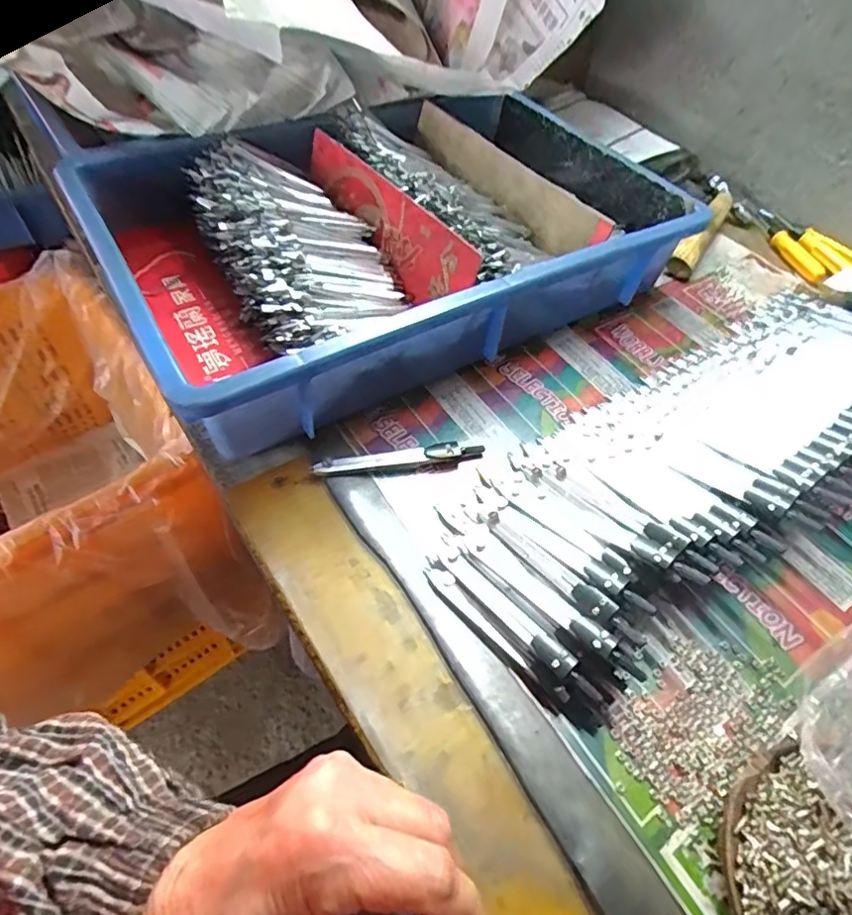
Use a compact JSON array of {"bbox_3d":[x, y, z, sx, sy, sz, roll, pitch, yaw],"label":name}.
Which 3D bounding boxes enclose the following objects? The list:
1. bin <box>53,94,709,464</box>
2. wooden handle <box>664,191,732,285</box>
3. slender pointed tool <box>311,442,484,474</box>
[{"bbox_3d":[-0.026,-0.187,0.450,0.410,0.087,0.290,-25,59,-21],"label":"bin"},{"bbox_3d":[0.268,-0.215,0.534,0.023,0.029,0.132,31,57,18],"label":"wooden handle"},{"bbox_3d":[-0.017,0.000,0.359,0.112,0.010,0.012,-9,54,-11],"label":"slender pointed tool"}]

